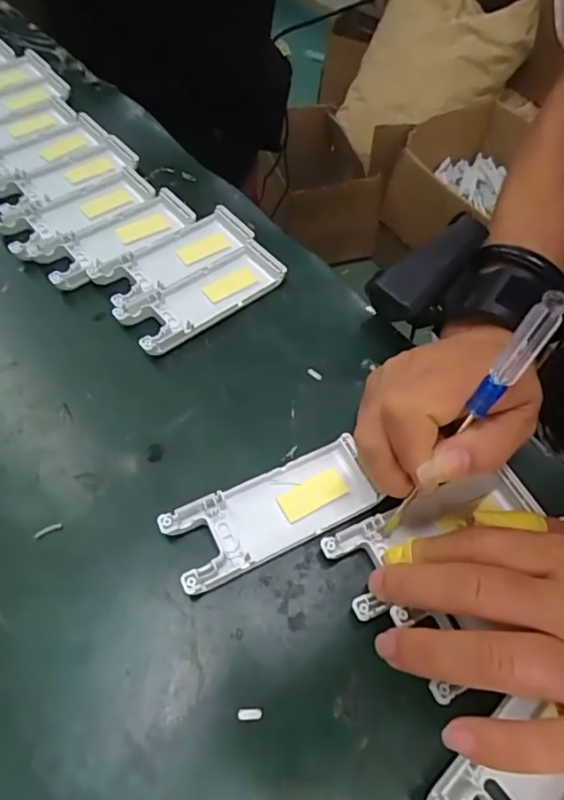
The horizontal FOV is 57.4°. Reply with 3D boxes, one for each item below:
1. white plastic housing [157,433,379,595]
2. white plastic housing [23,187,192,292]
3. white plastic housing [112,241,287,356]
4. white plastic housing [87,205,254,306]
[{"bbox_3d":[-0.004,0.053,0.252,0.102,0.012,0.040,-23,61,-16],"label":"white plastic housing"},{"bbox_3d":[-0.113,-0.110,0.347,0.102,0.012,0.043,-37,66,-23],"label":"white plastic housing"},{"bbox_3d":[-0.049,-0.065,0.323,0.103,0.011,0.040,-34,65,-22],"label":"white plastic housing"},{"bbox_3d":[-0.071,-0.094,0.339,0.104,0.011,0.041,-33,65,-21],"label":"white plastic housing"}]

